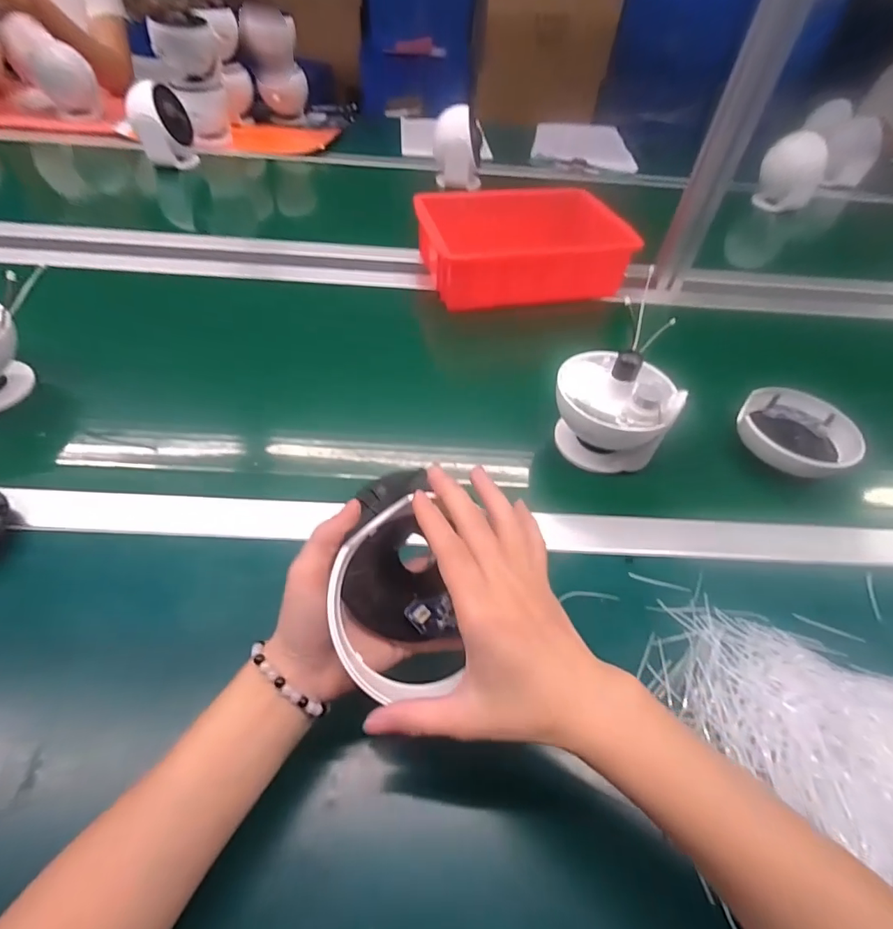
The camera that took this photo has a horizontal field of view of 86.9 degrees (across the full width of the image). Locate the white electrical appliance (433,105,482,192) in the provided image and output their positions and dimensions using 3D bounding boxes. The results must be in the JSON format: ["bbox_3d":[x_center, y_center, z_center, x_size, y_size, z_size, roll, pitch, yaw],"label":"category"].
[{"bbox_3d":[0.024,-0.622,0.937,0.095,0.132,0.074,2,50,-2],"label":"white electrical appliance"}]

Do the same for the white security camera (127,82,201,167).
[{"bbox_3d":[-0.560,-0.668,0.930,0.099,0.135,0.105,-18,53,-18],"label":"white security camera"}]

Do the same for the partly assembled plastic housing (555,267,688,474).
[{"bbox_3d":[0.171,-0.075,0.475,0.112,0.156,0.097,19,51,11],"label":"partly assembled plastic housing"}]

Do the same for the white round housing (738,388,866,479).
[{"bbox_3d":[0.381,-0.031,0.522,0.116,0.037,0.116,2,50,-2],"label":"white round housing"}]

